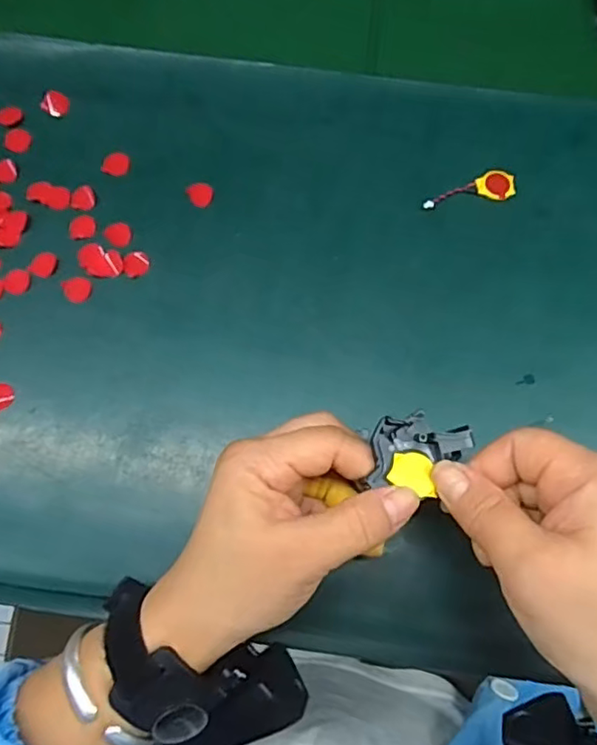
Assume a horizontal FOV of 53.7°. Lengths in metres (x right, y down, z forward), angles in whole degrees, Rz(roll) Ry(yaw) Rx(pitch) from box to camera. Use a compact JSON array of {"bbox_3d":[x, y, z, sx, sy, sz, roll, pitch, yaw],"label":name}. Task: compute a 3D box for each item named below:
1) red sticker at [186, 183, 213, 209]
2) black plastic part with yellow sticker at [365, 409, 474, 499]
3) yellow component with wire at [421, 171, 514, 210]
[{"bbox_3d":[-0.062,-0.113,0.375,0.016,0.004,0.017,-25,77,-7],"label":"red sticker"},{"bbox_3d":[0.056,0.037,0.269,0.043,0.008,0.035,12,76,3],"label":"black plastic part with yellow sticker"},{"bbox_3d":[0.109,-0.118,0.376,0.061,0.004,0.022,-8,76,-2],"label":"yellow component with wire"}]

